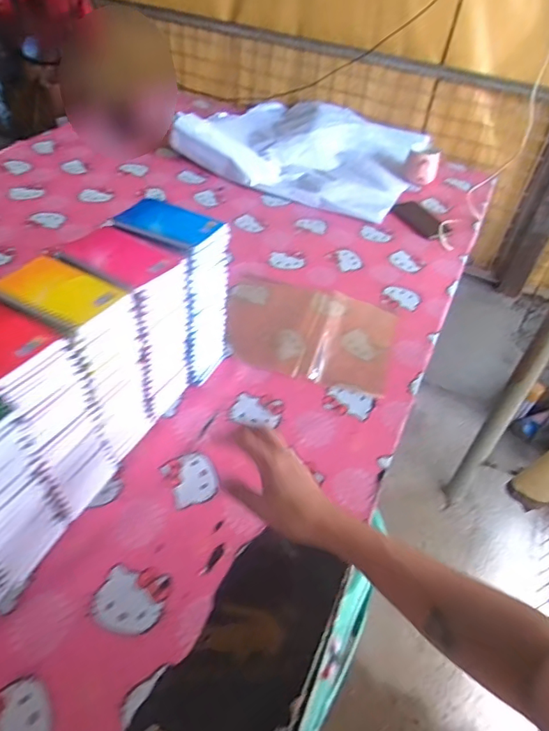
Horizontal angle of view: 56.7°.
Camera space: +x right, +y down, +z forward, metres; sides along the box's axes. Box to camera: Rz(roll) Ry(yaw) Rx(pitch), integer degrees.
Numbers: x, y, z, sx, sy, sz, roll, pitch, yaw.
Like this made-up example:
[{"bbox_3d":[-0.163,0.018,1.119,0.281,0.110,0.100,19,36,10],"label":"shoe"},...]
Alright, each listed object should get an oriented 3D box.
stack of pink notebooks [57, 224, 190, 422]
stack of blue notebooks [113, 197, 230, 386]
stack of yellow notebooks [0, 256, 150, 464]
[{"bbox_3d":[-0.191,-0.042,0.703,0.118,0.262,0.100,24,47,16],"label":"stack of pink notebooks"},{"bbox_3d":[-0.146,-0.102,0.777,0.130,0.270,0.104,26,47,18],"label":"stack of blue notebooks"},{"bbox_3d":[-0.247,0.009,0.650,0.126,0.269,0.096,22,46,14],"label":"stack of yellow notebooks"}]

